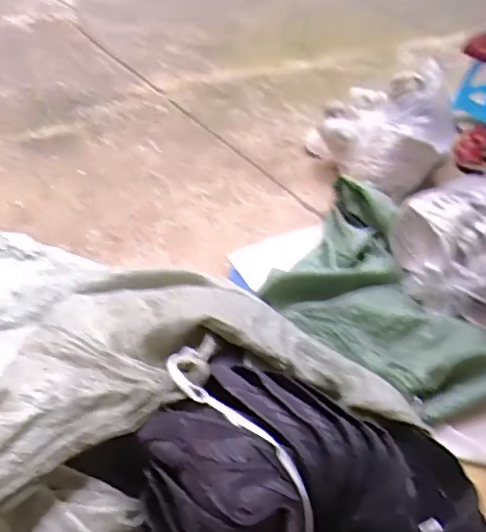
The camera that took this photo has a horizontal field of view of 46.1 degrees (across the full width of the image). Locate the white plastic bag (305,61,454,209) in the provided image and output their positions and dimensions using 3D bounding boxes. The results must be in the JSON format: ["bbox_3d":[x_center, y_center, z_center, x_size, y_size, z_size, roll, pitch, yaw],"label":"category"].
[{"bbox_3d":[0.417,-0.421,1.708,0.381,0.248,0.489,29,46,20],"label":"white plastic bag"}]

